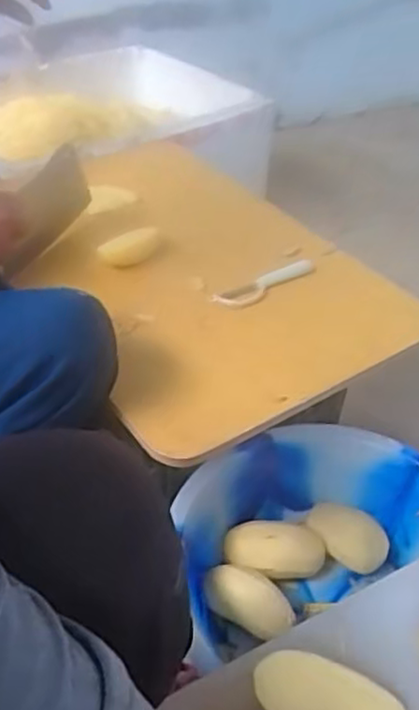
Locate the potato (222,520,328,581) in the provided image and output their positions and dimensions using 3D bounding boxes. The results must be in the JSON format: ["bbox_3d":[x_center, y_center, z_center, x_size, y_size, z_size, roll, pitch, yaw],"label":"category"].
[{"bbox_3d":[0.079,0.232,0.811,0.120,0.041,0.058,9,40,-14],"label":"potato"}]

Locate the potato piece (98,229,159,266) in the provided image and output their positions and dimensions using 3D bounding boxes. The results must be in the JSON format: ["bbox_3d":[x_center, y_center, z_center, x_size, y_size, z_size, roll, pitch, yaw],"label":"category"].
[{"bbox_3d":[-0.100,-0.135,0.836,0.073,0.024,0.041,-20,47,-25],"label":"potato piece"}]

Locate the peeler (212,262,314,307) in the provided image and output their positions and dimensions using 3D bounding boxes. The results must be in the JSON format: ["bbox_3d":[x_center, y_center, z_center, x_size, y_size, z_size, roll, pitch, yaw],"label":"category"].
[{"bbox_3d":[0.071,-0.084,0.816,0.142,0.009,0.032,-21,47,-26],"label":"peeler"}]

